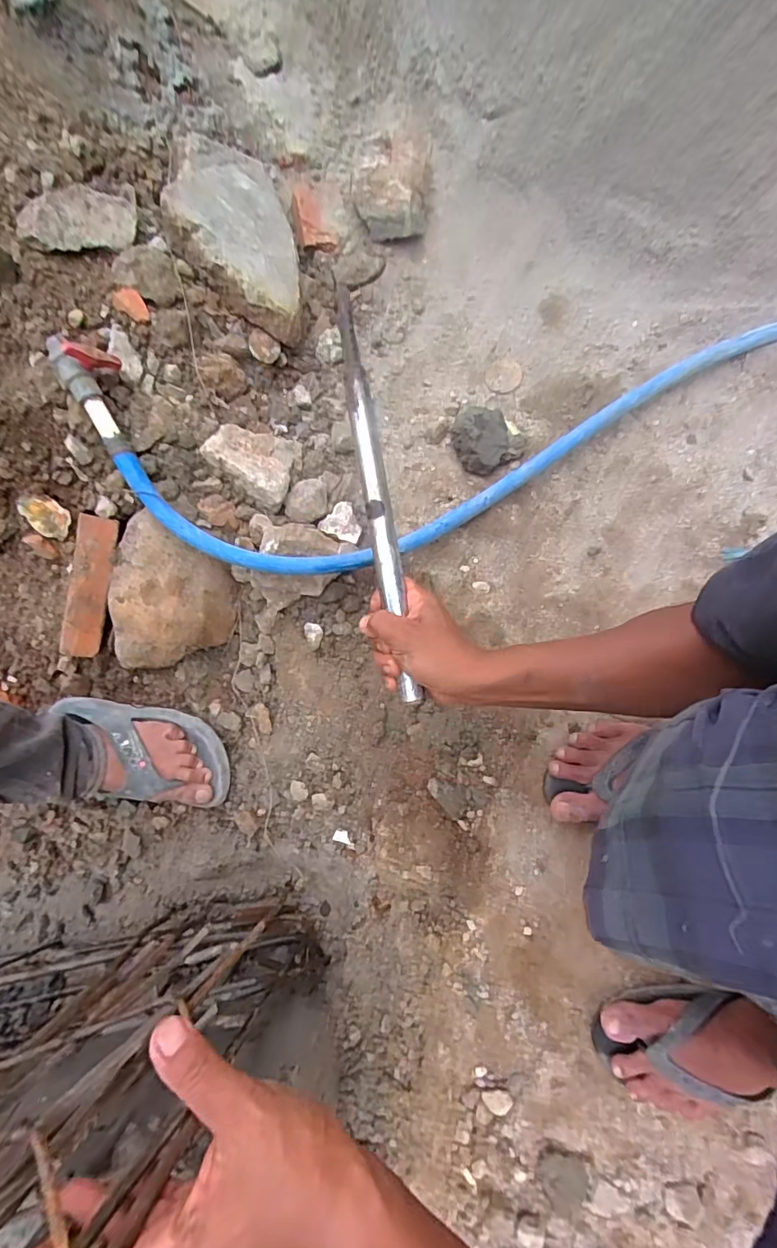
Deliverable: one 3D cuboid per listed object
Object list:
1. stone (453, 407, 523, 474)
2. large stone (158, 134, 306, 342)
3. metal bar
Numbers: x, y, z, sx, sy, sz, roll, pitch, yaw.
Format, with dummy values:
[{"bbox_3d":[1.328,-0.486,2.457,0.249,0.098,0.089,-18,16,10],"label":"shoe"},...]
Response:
[{"bbox_3d":[0.142,-0.269,0.733,0.097,0.052,0.091,-16,74,-4],"label":"stone"},{"bbox_3d":[-0.233,-0.595,0.761,0.194,0.050,0.333,-5,78,-29],"label":"large stone"},{"bbox_3d":[-0.012,-0.127,0.489,0.023,0.025,0.401,-10,83,-2],"label":"metal bar"}]

